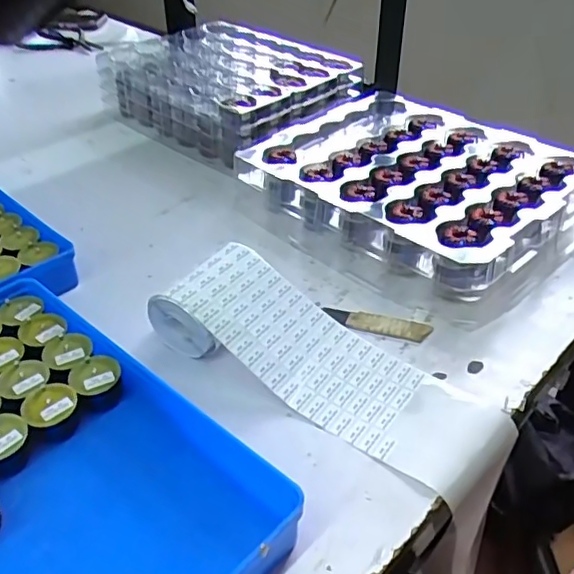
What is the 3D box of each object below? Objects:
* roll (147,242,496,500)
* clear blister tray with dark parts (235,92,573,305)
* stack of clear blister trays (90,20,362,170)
[{"bbox_3d":[0.025,0.049,0.437,0.247,0.049,0.088,24,45,27],"label":"roll"},{"bbox_3d":[0.134,-0.115,0.614,0.308,0.057,0.252,31,48,33],"label":"clear blister tray with dark parts"},{"bbox_3d":[-0.081,-0.282,0.823,0.294,0.080,0.240,30,48,32],"label":"stack of clear blister trays"}]

